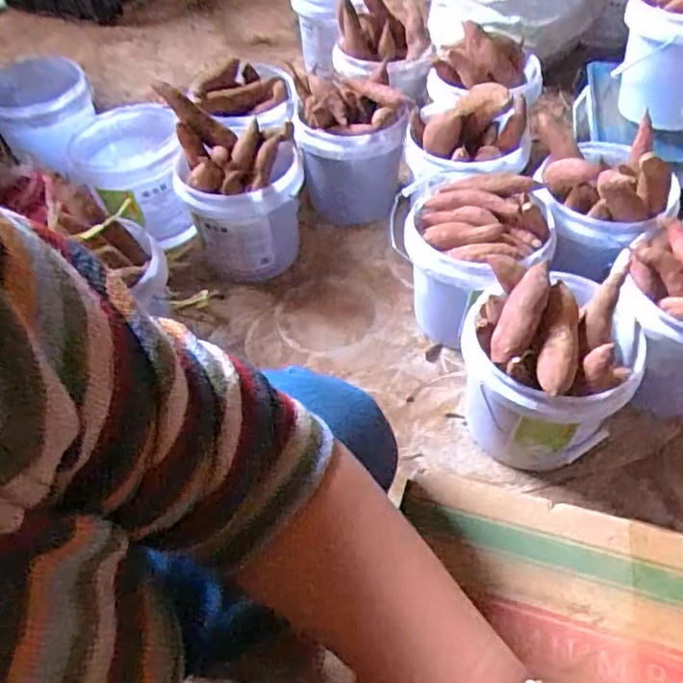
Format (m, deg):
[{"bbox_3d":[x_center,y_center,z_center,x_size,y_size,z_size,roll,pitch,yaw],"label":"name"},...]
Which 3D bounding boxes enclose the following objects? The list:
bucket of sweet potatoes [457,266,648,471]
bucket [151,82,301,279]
[{"bbox_3d":[0.260,0.024,0.754,0.187,0.221,0.201,-2,50,2],"label":"bucket of sweet potatoes"},{"bbox_3d":[-0.173,-0.254,1.037,0.203,0.233,0.223,-2,50,2],"label":"bucket"}]

